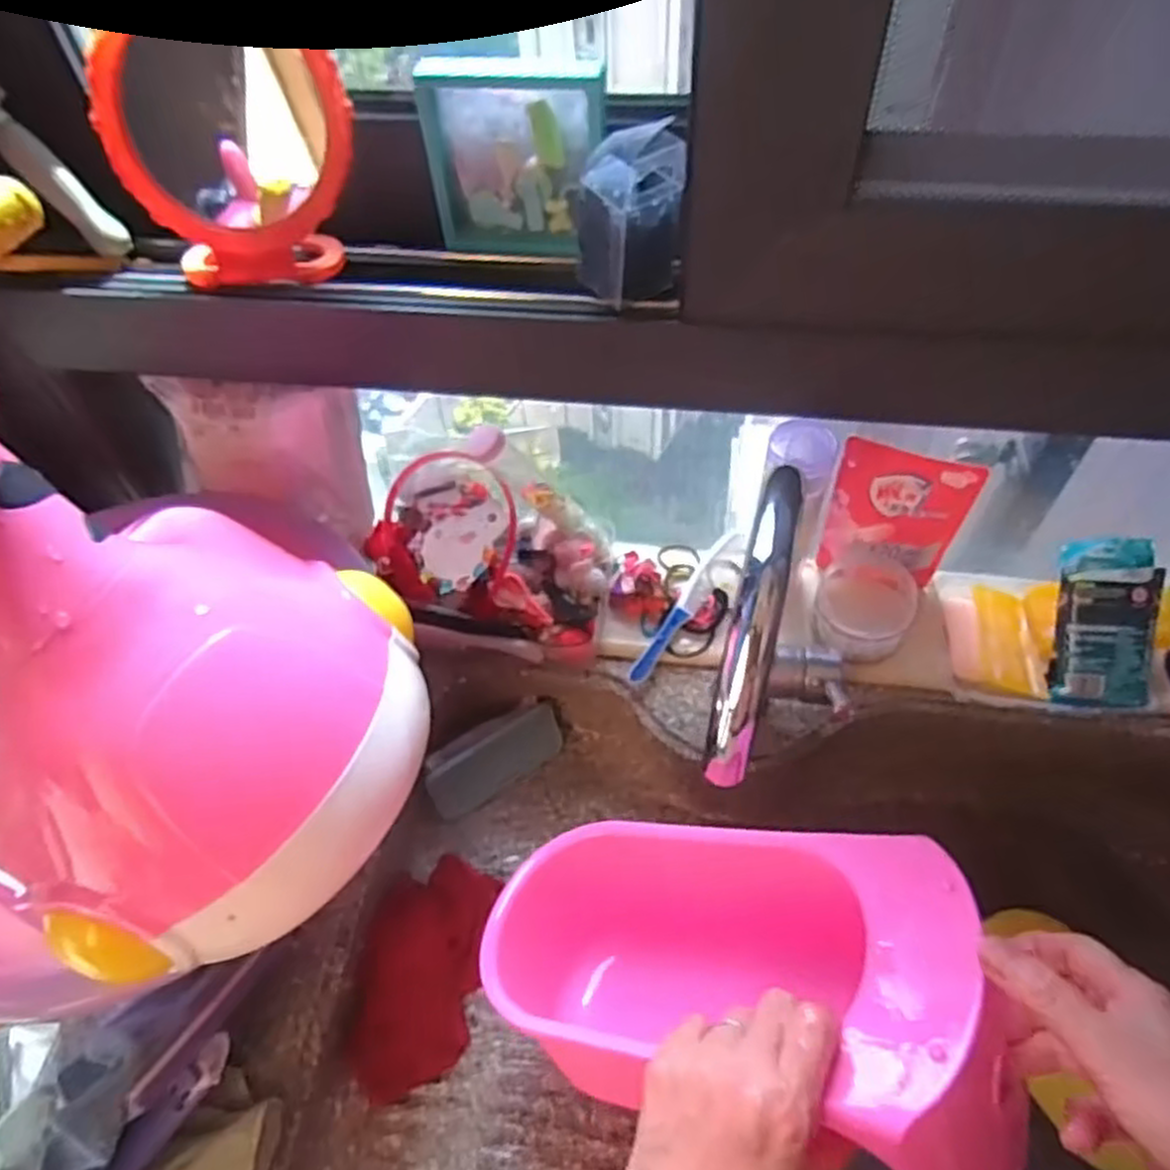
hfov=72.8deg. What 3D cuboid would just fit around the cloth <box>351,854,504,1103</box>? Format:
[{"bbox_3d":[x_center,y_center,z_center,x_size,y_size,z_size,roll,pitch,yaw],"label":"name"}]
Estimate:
[{"bbox_3d":[-0.131,0.311,0.643,0.087,0.028,0.175,5,55,6],"label":"cloth"}]

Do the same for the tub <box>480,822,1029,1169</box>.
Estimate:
[{"bbox_3d":[0.090,0.232,0.471,0.300,0.115,0.161,-1,39,35],"label":"tub"}]

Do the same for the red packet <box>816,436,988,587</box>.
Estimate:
[{"bbox_3d":[0.272,-0.057,0.701,0.111,0.144,0.029,19,57,16],"label":"red packet"}]

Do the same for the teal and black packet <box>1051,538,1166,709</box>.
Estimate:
[{"bbox_3d":[0.439,0.032,0.667,0.072,0.021,0.139,3,92,14],"label":"teal and black packet"}]

